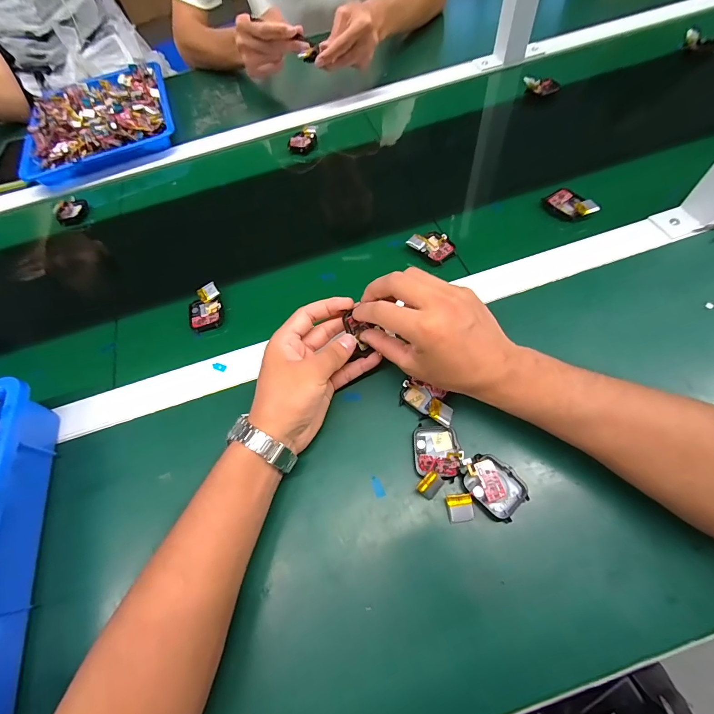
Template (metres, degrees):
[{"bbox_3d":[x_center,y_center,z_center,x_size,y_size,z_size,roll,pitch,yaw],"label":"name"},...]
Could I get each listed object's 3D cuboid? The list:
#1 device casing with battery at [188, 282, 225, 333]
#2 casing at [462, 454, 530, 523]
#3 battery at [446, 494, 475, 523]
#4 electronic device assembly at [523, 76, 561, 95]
[{"bbox_3d":[-0.176,-0.058,0.406,0.039,0.015,0.055,-18,62,-3],"label":"device casing with battery"},{"bbox_3d":[0.110,0.102,0.284,0.039,0.009,0.050,-38,65,-14],"label":"casing"},{"bbox_3d":[0.083,0.121,0.280,0.019,0.004,0.021,-10,88,6],"label":"battery"},{"bbox_3d":[0.294,-0.432,0.556,0.061,0.022,0.015,-4,62,4],"label":"electronic device assembly"}]

